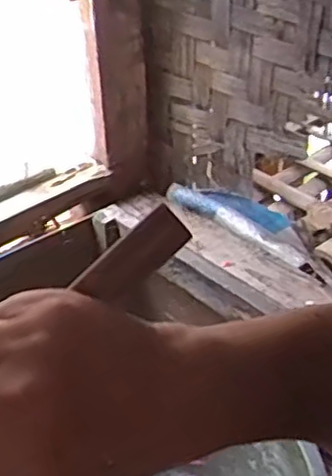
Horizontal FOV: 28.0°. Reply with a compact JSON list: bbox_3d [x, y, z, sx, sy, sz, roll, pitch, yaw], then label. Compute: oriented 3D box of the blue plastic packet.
[{"bbox_3d":[0.121,-0.029,1.013,0.304,0.046,0.045,30,46,34],"label":"blue plastic packet"}]

